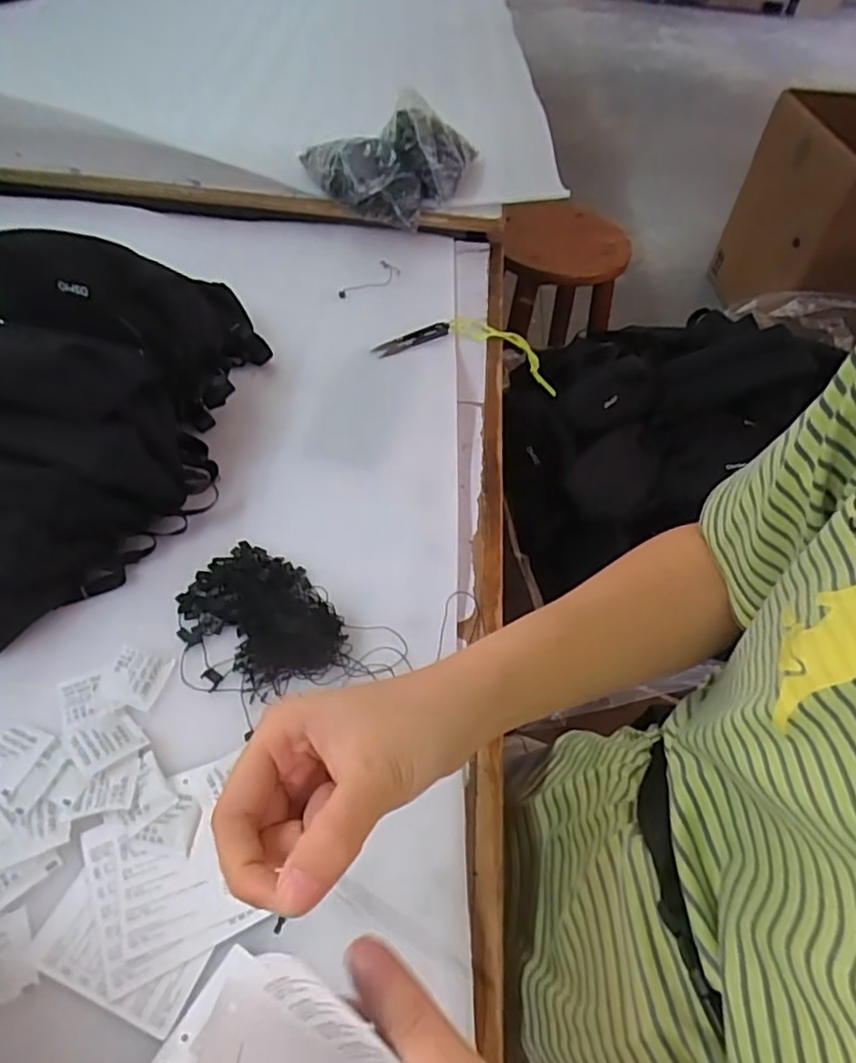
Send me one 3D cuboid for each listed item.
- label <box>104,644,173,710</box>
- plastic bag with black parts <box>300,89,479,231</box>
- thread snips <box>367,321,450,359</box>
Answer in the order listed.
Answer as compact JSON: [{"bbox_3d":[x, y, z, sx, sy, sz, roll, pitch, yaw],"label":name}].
[{"bbox_3d":[-0.198,0.098,0.435,0.038,0.004,0.039,12,51,5],"label":"label"},{"bbox_3d":[-0.044,-0.466,0.810,0.222,0.099,0.132,-4,51,-8],"label":"plastic bag with black parts"},{"bbox_3d":[-0.015,-0.208,0.695,0.102,0.009,0.023,-32,60,-27],"label":"thread snips"}]

